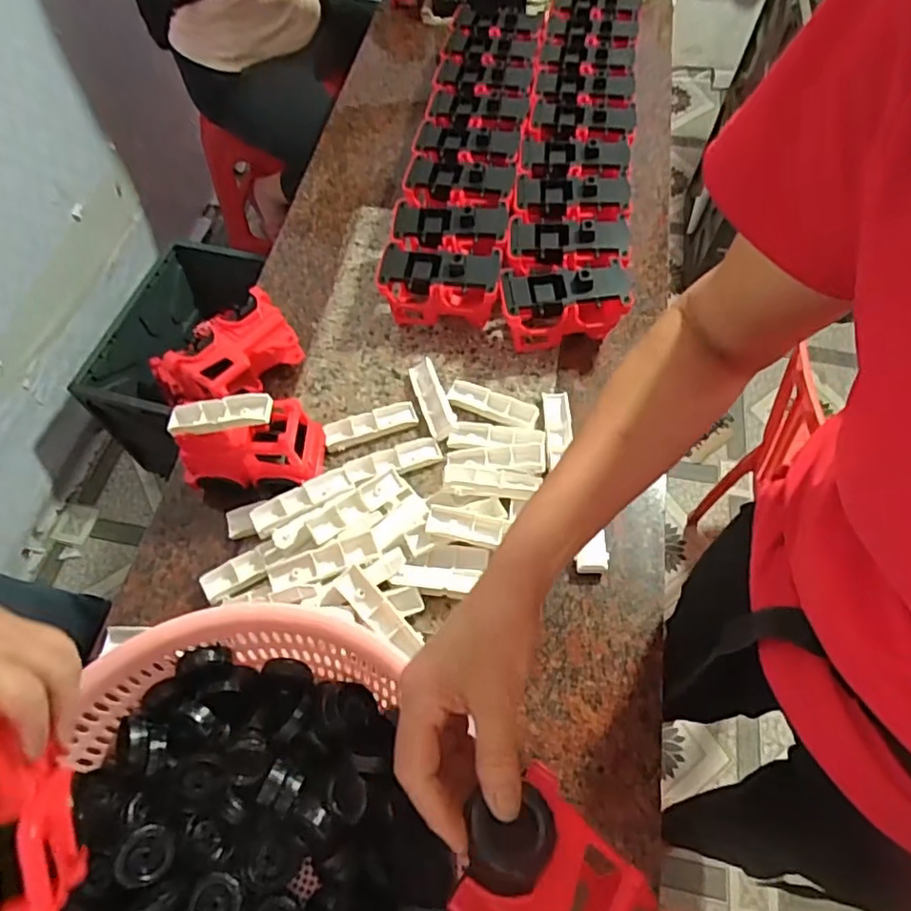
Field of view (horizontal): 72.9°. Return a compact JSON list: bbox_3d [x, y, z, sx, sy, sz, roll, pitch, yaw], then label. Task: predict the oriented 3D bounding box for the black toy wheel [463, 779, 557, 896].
[{"bbox_3d":[0.027,0.197,0.314,0.046,0.020,0.046,11,42,-11],"label":"black toy wheel"}]

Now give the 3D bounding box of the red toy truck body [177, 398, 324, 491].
[{"bbox_3d":[-0.229,-0.010,0.690,0.145,0.091,0.076,-5,61,-3],"label":"red toy truck body"}]

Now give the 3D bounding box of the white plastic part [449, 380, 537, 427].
[{"bbox_3d":[0.046,-0.062,0.757,0.113,0.019,0.025,23,64,12],"label":"white plastic part"}]

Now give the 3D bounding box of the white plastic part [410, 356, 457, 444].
[{"bbox_3d":[-0.030,-0.075,0.765,0.031,0.026,0.118,-18,63,-10],"label":"white plastic part"}]

